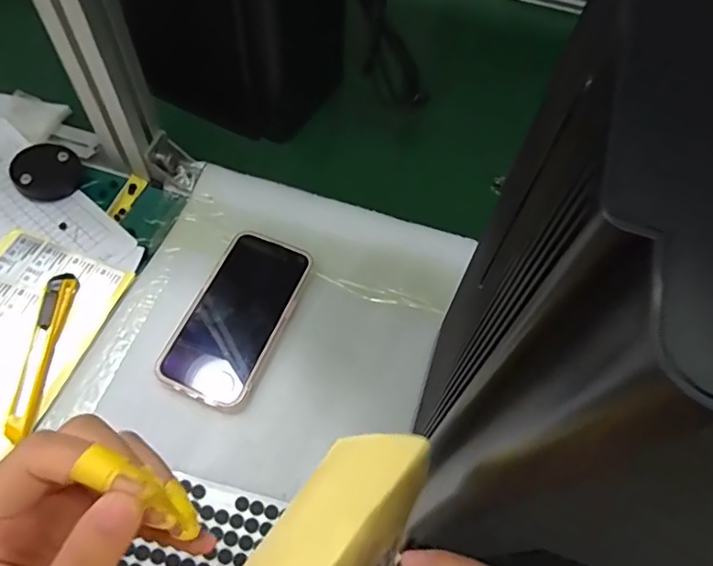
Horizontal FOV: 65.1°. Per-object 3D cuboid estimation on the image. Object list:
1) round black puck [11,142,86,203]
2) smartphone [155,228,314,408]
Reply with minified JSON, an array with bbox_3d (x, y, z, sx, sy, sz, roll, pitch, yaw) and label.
[{"bbox_3d":[-0.291,-0.105,0.526,0.060,0.009,0.059,5,73,-17],"label":"round black puck"},{"bbox_3d":[-0.098,0.025,0.464,0.078,0.006,0.151,22,61,9],"label":"smartphone"}]

